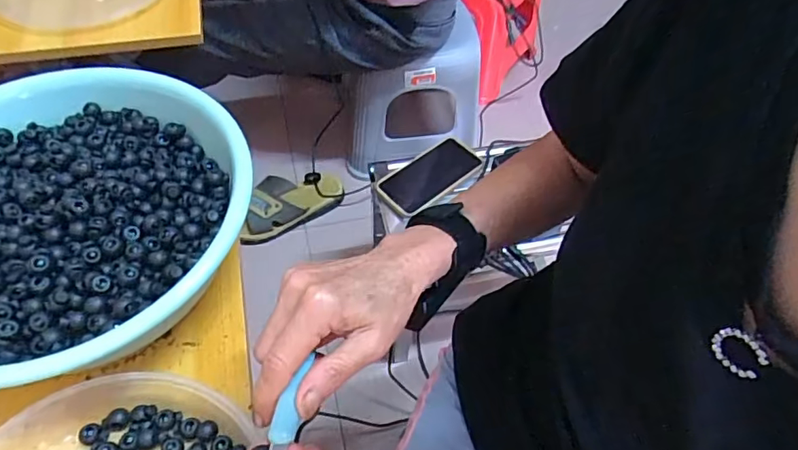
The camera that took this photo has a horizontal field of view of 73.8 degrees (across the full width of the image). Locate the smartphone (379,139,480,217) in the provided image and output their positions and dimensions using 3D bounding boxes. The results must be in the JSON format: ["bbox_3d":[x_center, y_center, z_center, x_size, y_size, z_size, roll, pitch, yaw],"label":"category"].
[{"bbox_3d":[0.049,-0.078,0.808,0.170,0.012,0.081,-35,64,-25],"label":"smartphone"}]

